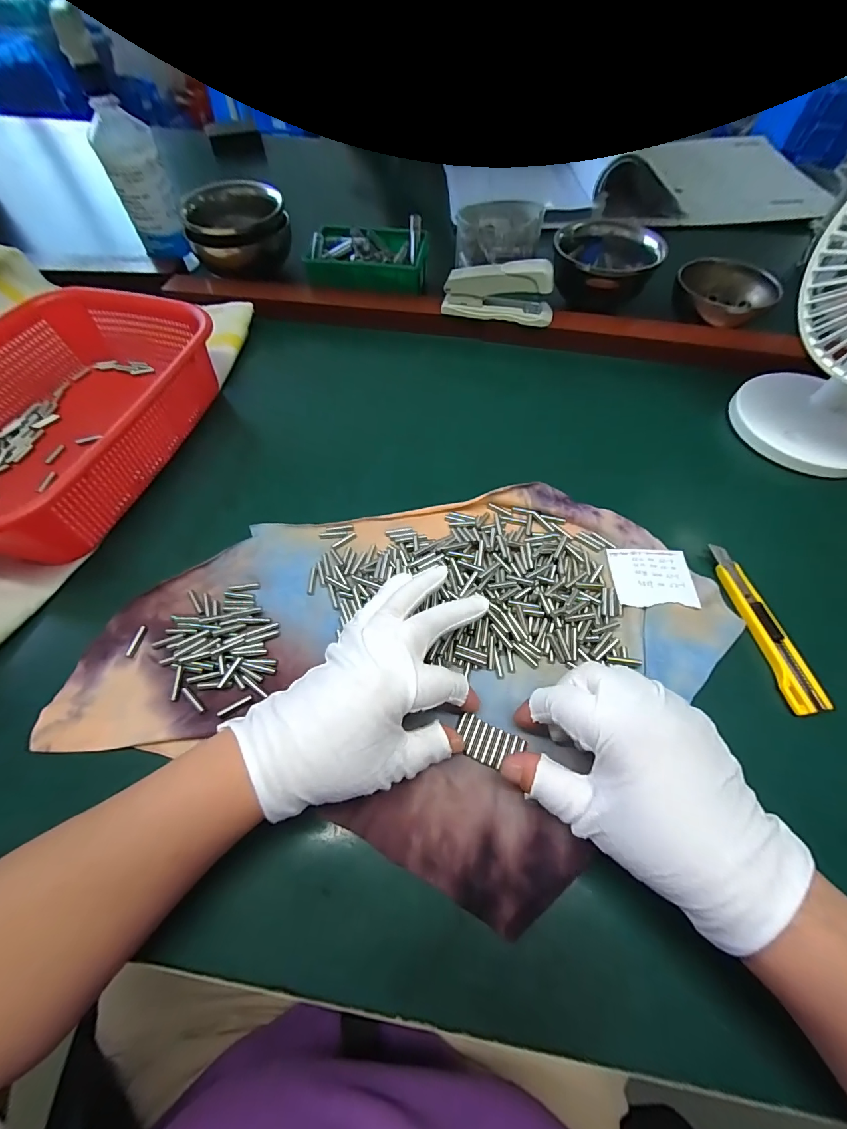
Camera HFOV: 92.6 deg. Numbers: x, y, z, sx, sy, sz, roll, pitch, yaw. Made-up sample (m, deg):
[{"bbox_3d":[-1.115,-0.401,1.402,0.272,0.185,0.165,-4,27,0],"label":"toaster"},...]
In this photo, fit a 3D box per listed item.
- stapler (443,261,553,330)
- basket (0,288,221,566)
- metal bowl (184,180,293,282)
[{"bbox_3d":[0.084,-0.305,0.451,0.120,0.055,0.030,14,60,10],"label":"stapler"},{"bbox_3d":[-0.324,-0.134,0.363,0.202,0.094,0.293,14,60,10],"label":"basket"},{"bbox_3d":[-0.237,-0.433,0.524,0.125,0.067,0.098,-17,61,-11],"label":"metal bowl"}]

